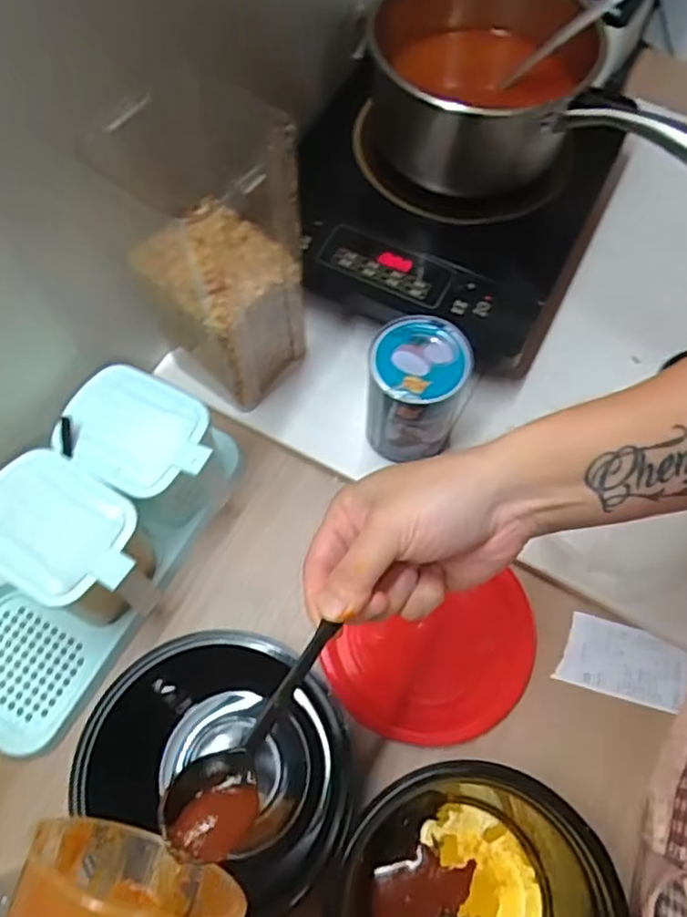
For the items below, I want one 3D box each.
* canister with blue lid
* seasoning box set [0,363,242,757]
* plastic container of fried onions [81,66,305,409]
[{"bbox_3d":[0.057,-0.049,0.519,0.072,0.106,0.071,11,66,7],"label":"canister with blue lid"},{"bbox_3d":[-0.199,0.069,0.484,0.120,0.107,0.277,32,70,15],"label":"seasoning box set"},{"bbox_3d":[-0.087,-0.146,0.507,0.093,0.227,0.106,34,70,16],"label":"plastic container of fried onions"}]

